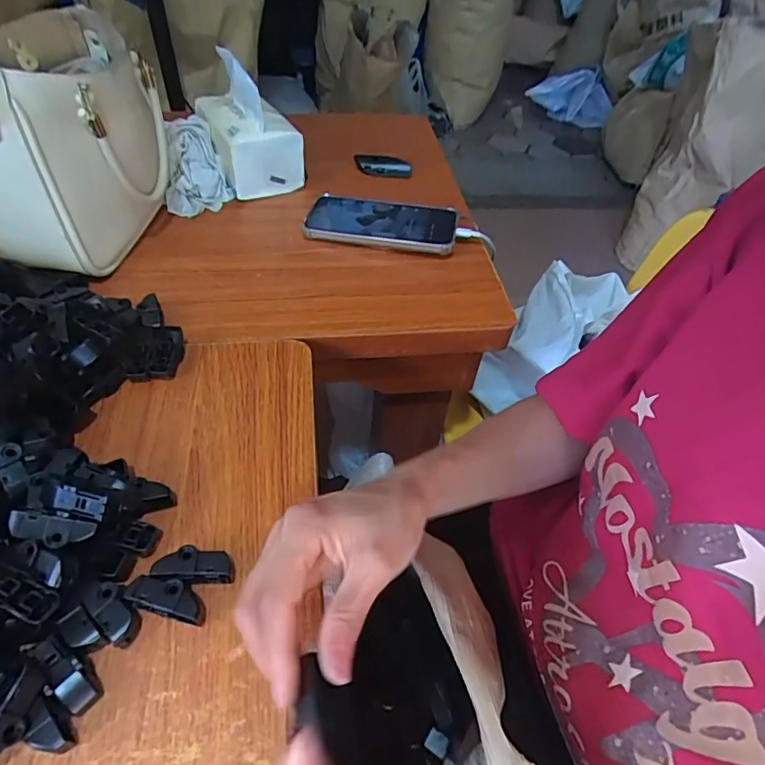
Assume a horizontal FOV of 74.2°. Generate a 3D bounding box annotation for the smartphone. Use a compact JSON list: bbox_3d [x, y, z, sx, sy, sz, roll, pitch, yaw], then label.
[{"bbox_3d":[0.000,-0.183,0.578,0.165,0.015,0.081,10,51,5],"label":"smartphone"}]

